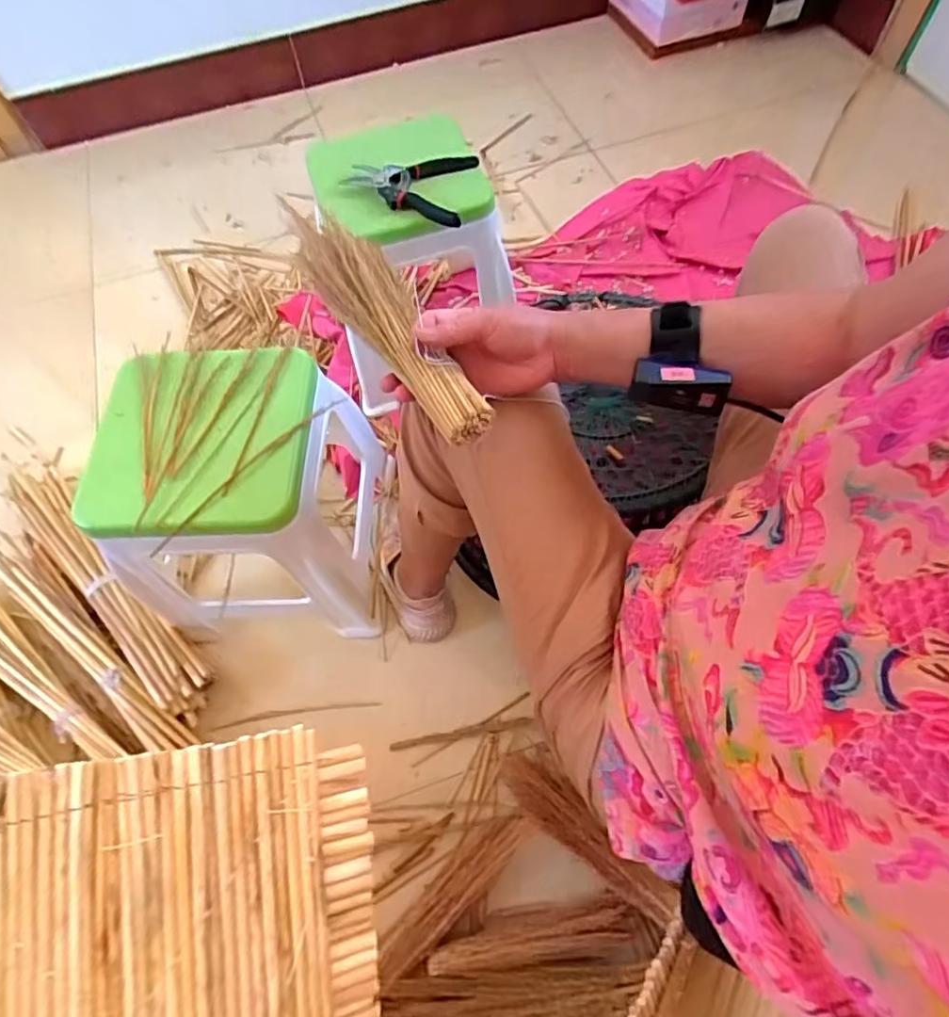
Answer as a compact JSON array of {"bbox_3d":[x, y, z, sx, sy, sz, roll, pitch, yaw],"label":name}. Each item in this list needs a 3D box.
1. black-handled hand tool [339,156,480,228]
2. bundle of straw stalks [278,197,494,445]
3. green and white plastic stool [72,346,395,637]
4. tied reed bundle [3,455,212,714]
[{"bbox_3d":[-0.093,-0.455,0.798,0.171,0.035,0.114,10,64,7],"label":"black-handled hand tool"},{"bbox_3d":[-0.081,-0.175,0.493,0.067,0.037,0.297,-32,69,-14],"label":"bundle of straw stalks"},{"bbox_3d":[-0.290,-0.014,0.777,0.277,0.314,0.283,1,63,2],"label":"green and white plastic stool"},{"bbox_3d":[-0.600,0.086,0.887,0.589,0.063,0.093,39,70,19],"label":"tied reed bundle"}]

